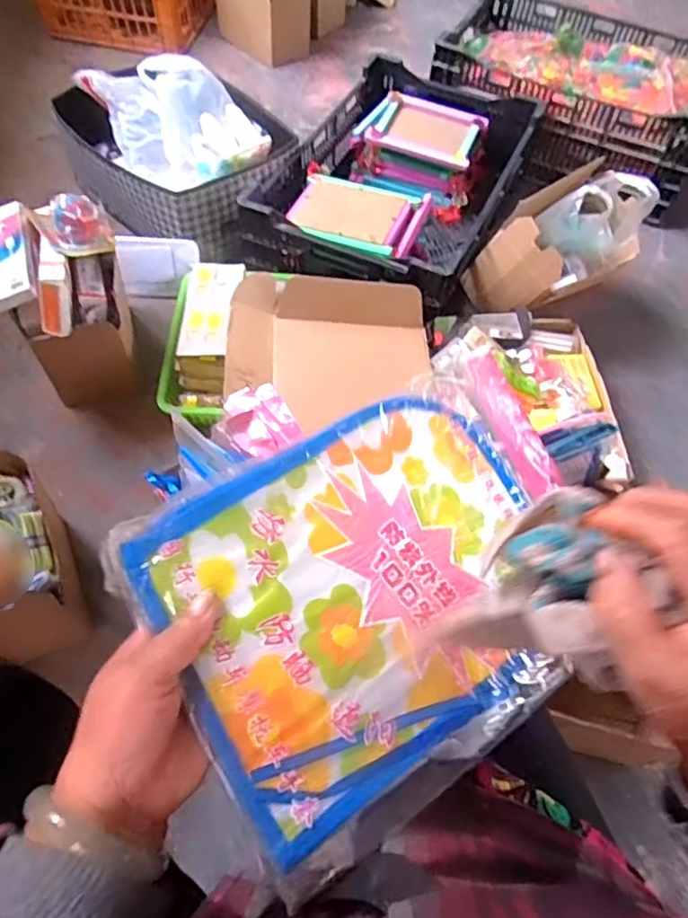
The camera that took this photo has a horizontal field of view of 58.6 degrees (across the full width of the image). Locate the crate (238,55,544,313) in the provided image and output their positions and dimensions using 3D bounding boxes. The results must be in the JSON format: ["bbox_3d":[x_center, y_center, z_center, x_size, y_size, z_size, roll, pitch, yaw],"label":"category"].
[{"bbox_3d":[0.112,-0.545,1.252,0.407,0.202,0.621,23,60,9],"label":"crate"}]

